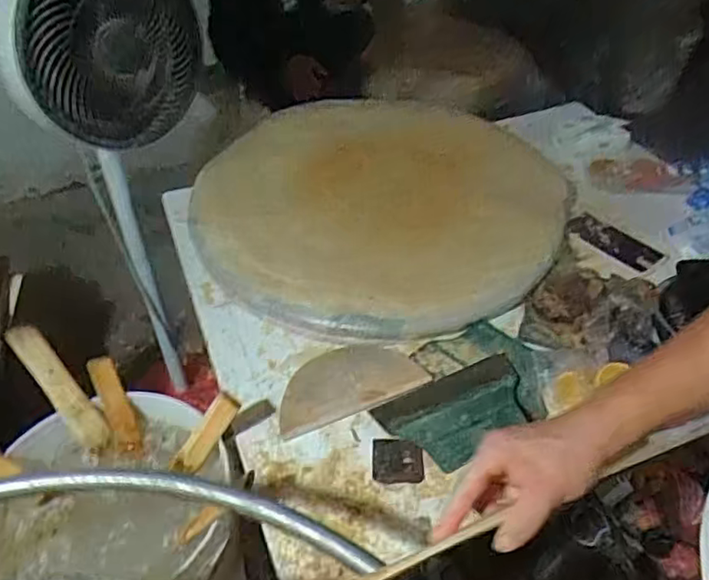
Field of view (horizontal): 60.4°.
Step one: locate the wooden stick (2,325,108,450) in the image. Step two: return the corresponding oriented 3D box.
[{"bbox_3d":[-0.371,0.124,0.768,0.041,0.183,0.011,-33,22,-16],"label":"wooden stick"}]

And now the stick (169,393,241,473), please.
[{"bbox_3d":[-0.181,0.180,0.743,0.032,0.128,0.013,28,20,-22],"label":"stick"}]

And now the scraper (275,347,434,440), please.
[{"bbox_3d":[-0.014,0.121,0.822,0.206,0.009,0.106,-16,41,-21],"label":"scraper"}]

